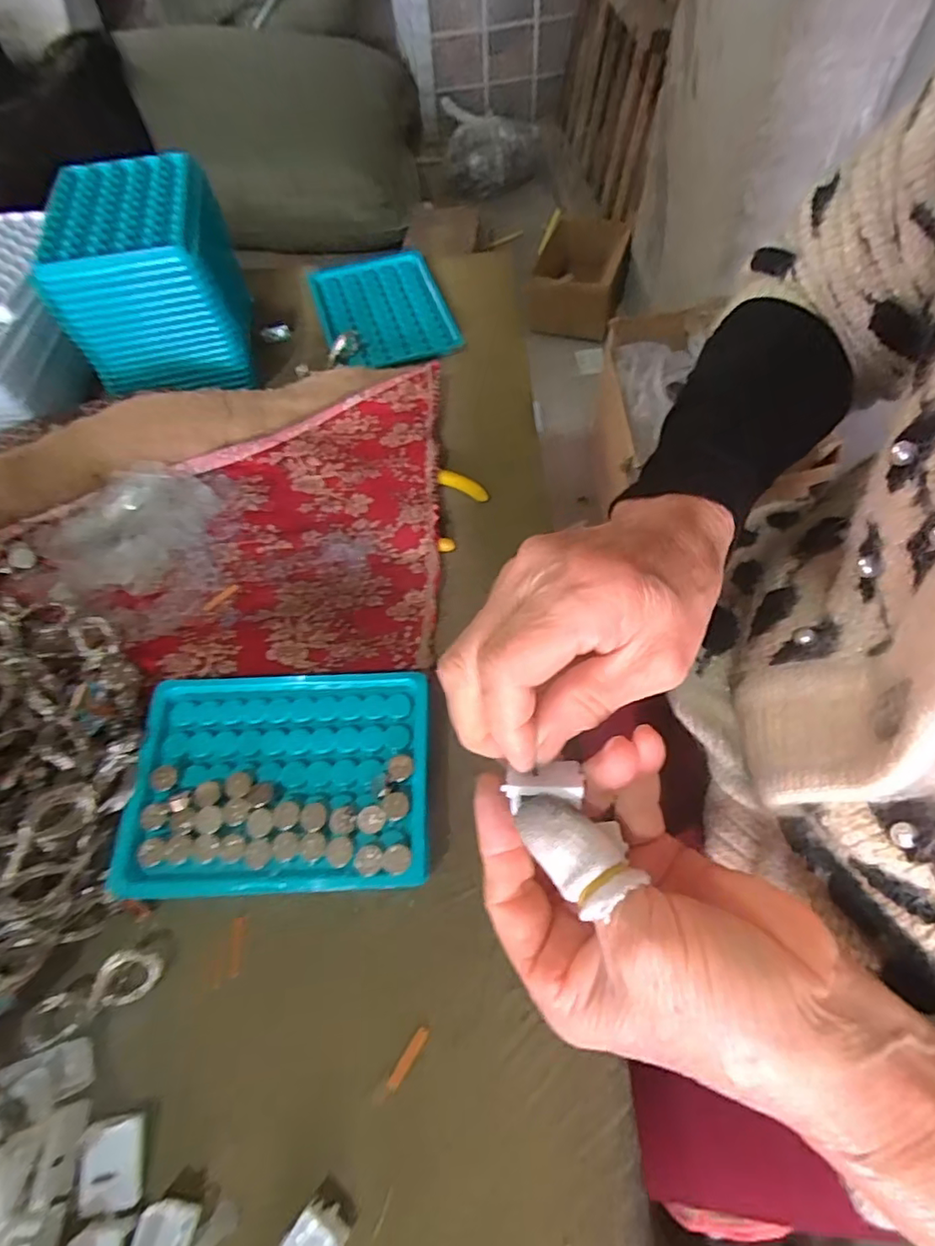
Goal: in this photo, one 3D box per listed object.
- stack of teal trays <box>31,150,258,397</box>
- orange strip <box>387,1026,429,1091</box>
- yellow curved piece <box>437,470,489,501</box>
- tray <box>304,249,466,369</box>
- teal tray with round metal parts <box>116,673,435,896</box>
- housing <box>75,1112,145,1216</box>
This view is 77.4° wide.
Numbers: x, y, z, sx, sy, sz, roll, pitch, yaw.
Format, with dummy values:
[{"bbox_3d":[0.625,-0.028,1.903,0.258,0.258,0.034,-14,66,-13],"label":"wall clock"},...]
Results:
[{"bbox_3d":[-0.209,-0.234,0.398,0.094,0.088,0.123,-12,62,-2],"label":"stack of teal trays"},{"bbox_3d":[-0.023,0.168,0.225,0.005,0.004,0.023,30,65,18],"label":"orange strip"},{"bbox_3d":[-0.002,-0.085,0.366,0.035,0.010,0.008,28,65,17],"label":"yellow curved piece"},{"bbox_3d":[-0.066,-0.247,0.456,0.097,0.013,0.136,-17,60,-8],"label":"tray"},{"bbox_3d":[-0.084,0.071,0.268,0.132,0.027,0.096,-2,60,1],"label":"teal tray with round metal parts"},{"bbox_3d":[-0.131,0.197,0.212,0.025,0.008,0.026,-8,60,-2],"label":"housing"}]

